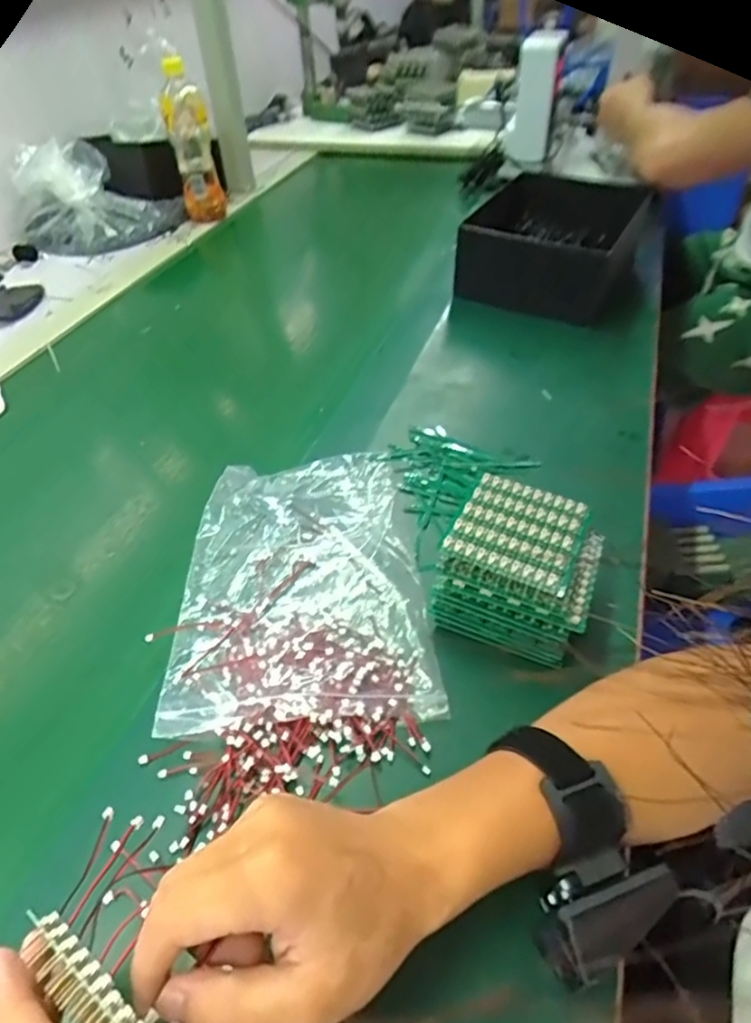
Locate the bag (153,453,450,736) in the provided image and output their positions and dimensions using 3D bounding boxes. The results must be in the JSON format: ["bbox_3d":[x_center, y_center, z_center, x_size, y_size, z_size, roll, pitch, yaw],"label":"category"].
[{"bbox_3d":[-0.054,0.042,0.445,0.165,0.023,0.238,-7,44,-3],"label":"bag"}]

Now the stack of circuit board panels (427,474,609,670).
[{"bbox_3d":[0.100,0.037,0.408,0.094,0.063,0.097,19,49,22],"label":"stack of circuit board panels"}]

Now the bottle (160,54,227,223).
[{"bbox_3d":[-0.290,-0.580,0.956,0.066,0.206,0.071,-12,45,-8],"label":"bottle"}]

